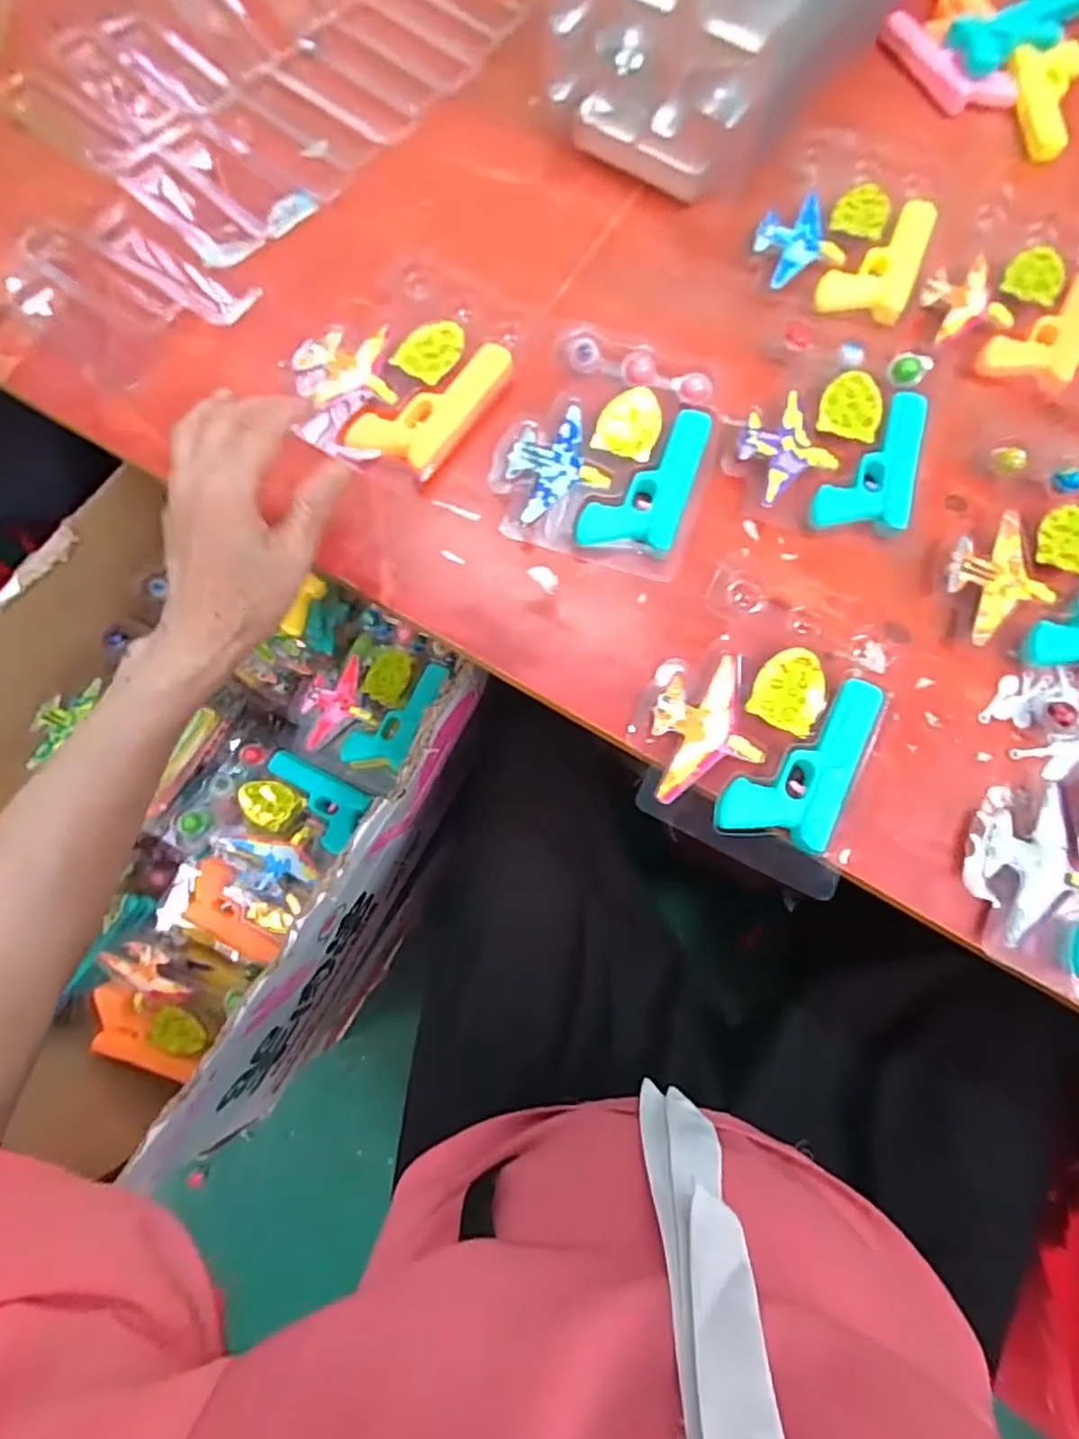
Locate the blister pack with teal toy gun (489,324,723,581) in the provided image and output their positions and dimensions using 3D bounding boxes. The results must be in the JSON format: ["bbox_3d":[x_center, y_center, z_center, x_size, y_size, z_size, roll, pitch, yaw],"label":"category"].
[{"bbox_3d":[0.048,-0.184,0.428,0.132,0.016,0.163,18,74,4],"label":"blister pack with teal toy gun"}]

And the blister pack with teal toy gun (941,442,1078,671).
[{"bbox_3d":[0.332,-0.108,0.411,0.128,0.015,0.159,19,74,4],"label":"blister pack with teal toy gun"}]

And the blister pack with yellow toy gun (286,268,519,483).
[{"bbox_3d":[-0.091,-0.238,0.441,0.123,0.015,0.159,36,76,9],"label":"blister pack with yellow toy gun"}]

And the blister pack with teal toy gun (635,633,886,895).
[{"bbox_3d":[0.127,0.013,0.377,0.126,0.015,0.137,24,75,6],"label":"blister pack with teal toy gun"}]

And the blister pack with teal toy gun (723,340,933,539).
[{"bbox_3d":[0.196,-0.196,0.432,0.124,0.011,0.147,14,74,3],"label":"blister pack with teal toy gun"}]

